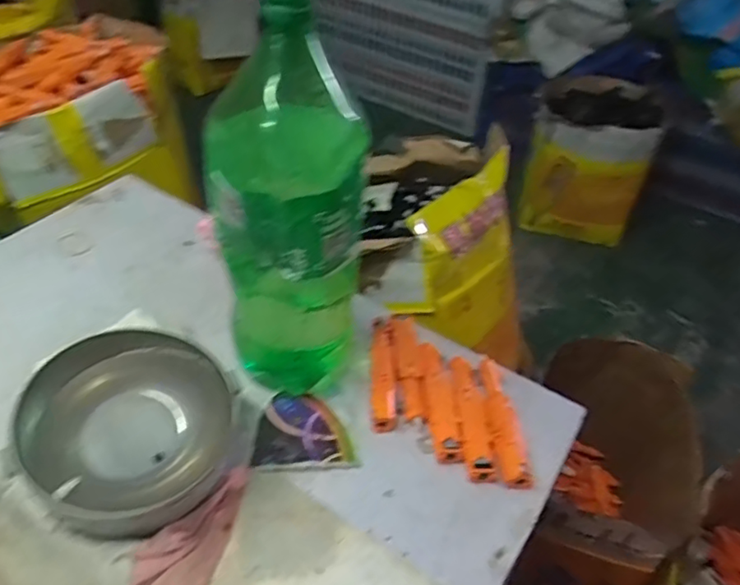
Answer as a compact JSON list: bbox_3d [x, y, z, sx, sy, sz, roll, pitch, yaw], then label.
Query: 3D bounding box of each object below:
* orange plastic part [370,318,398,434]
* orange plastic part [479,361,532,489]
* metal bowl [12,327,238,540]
[{"bbox_3d":[0.011,0.072,0.530,0.022,0.013,0.117,1,45,-4],"label":"orange plastic part"},{"bbox_3d":[0.113,0.110,0.505,0.031,0.019,0.122,0,45,-5],"label":"orange plastic part"},{"bbox_3d":[-0.174,0.099,0.433,0.145,0.048,0.143,-33,86,-27],"label":"metal bowl"}]

